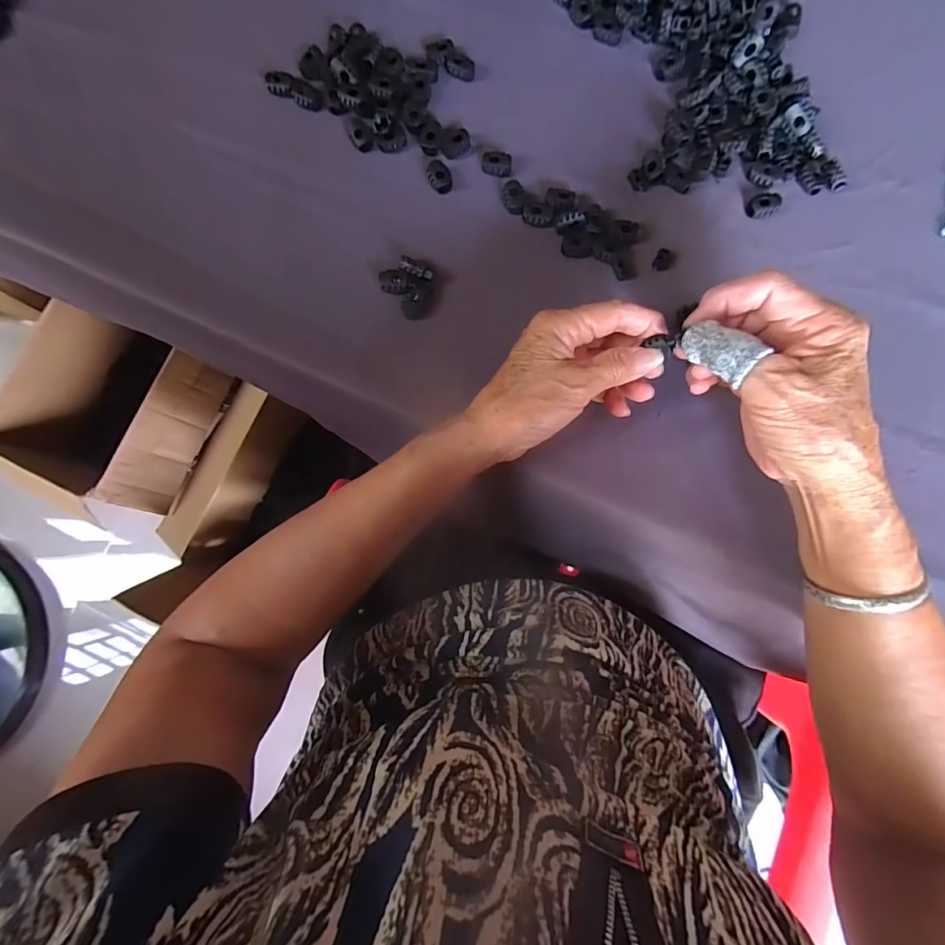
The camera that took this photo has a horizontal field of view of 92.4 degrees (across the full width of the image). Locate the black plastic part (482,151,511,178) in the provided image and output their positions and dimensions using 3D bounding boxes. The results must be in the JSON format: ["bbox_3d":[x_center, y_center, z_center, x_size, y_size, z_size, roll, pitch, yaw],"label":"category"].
[{"bbox_3d":[0.019,-0.235,0.345,0.022,0.010,0.014,7,84,2],"label":"black plastic part"}]

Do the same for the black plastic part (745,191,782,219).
[{"bbox_3d":[0.215,-0.197,0.335,0.019,0.011,0.019,0,83,2],"label":"black plastic part"}]

